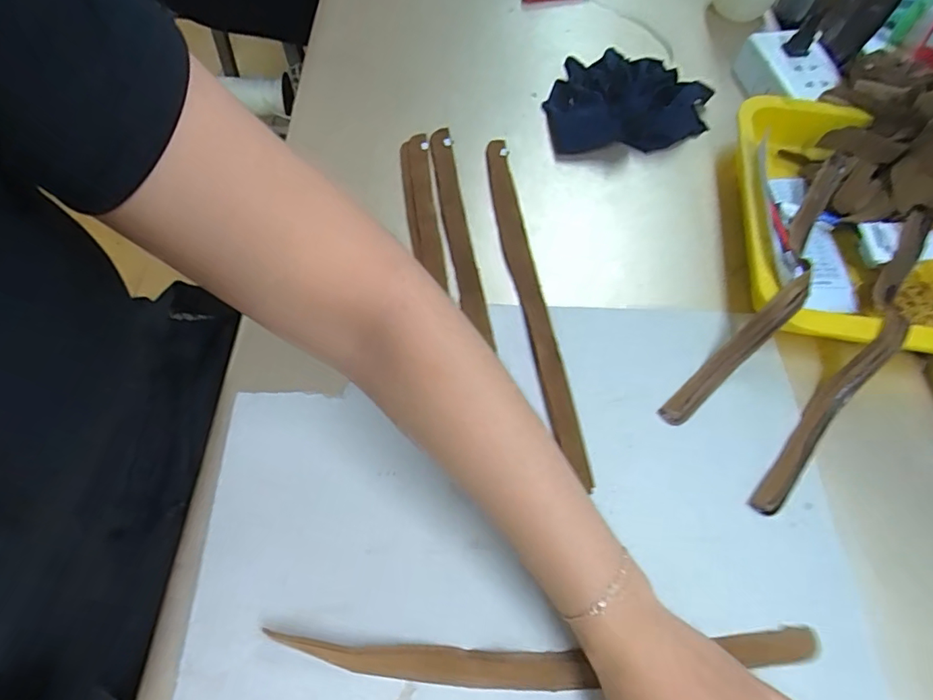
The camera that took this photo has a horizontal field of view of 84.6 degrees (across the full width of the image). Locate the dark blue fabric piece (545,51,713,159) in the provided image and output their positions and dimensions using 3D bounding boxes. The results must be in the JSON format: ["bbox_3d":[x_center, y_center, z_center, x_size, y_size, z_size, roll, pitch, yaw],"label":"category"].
[{"bbox_3d":[0.163,-0.248,0.498,0.167,0.044,0.104,-6,63,-7],"label":"dark blue fabric piece"}]

